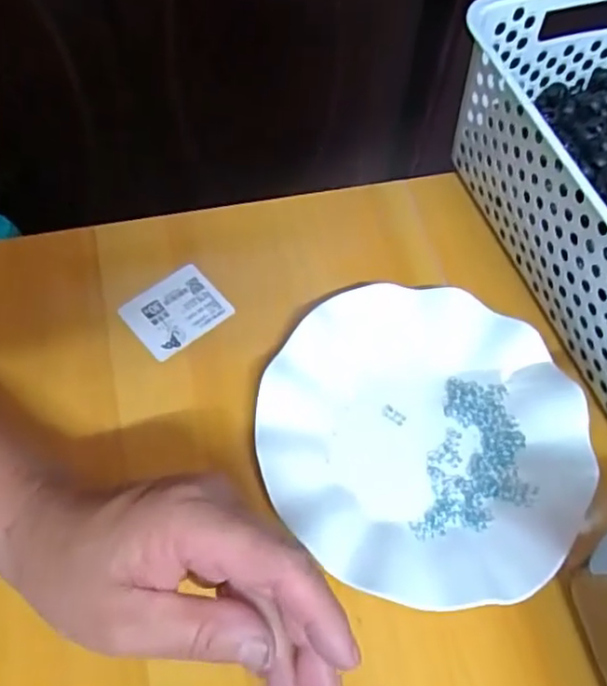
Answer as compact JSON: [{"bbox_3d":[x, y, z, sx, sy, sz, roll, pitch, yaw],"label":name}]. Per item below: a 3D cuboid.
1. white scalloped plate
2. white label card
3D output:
[{"bbox_3d":[0.066,0.052,0.375,0.177,0.025,0.179,2,61,-3],"label":"white scalloped plate"},{"bbox_3d":[-0.082,-0.021,0.425,0.059,0.006,0.048,-38,73,-19],"label":"white label card"}]

